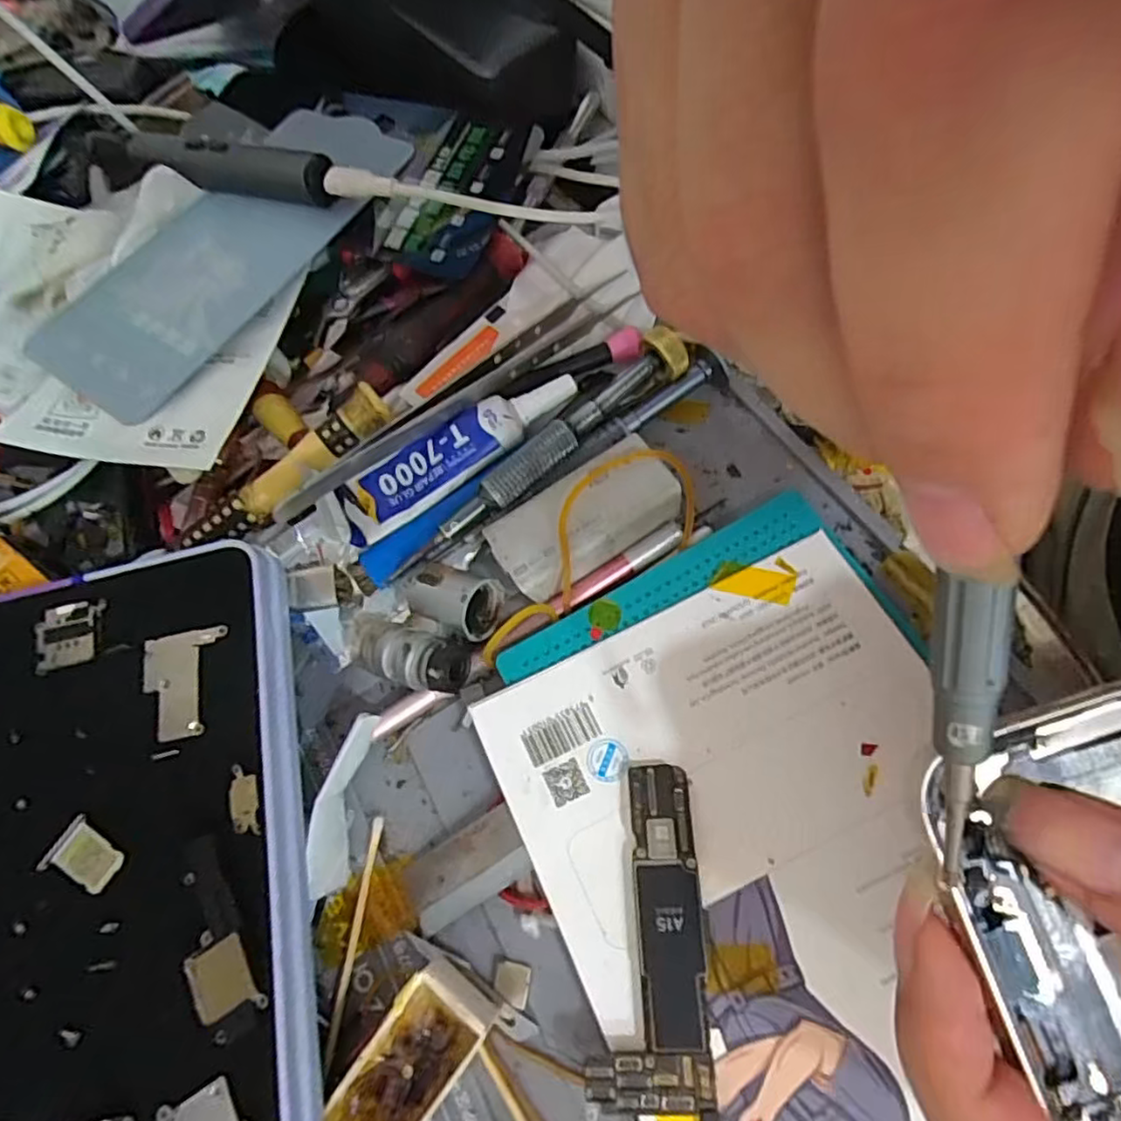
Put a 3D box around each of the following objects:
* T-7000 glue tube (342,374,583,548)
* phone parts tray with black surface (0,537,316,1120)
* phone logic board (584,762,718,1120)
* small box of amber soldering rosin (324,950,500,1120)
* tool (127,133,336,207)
[{"bbox_3d":[-0.035,-0.039,0.223,0.088,0.016,0.021,-33,66,-5],"label":"T-7000 glue tube"},{"bbox_3d":[-0.118,0.089,0.160,0.108,0.011,0.185,-14,67,-1],"label":"phone parts tray with black surface"},{"bbox_3d":[0.021,0.091,0.162,0.028,0.004,0.077,-4,66,8],"label":"phone logic board"},{"bbox_3d":[-0.038,0.125,0.160,0.022,0.016,0.048,30,75,20],"label":"small box of amber soldering rosin"},{"bbox_3d":[-0.131,-0.158,0.261,0.091,0.016,0.014,14,70,15],"label":"tool"}]

